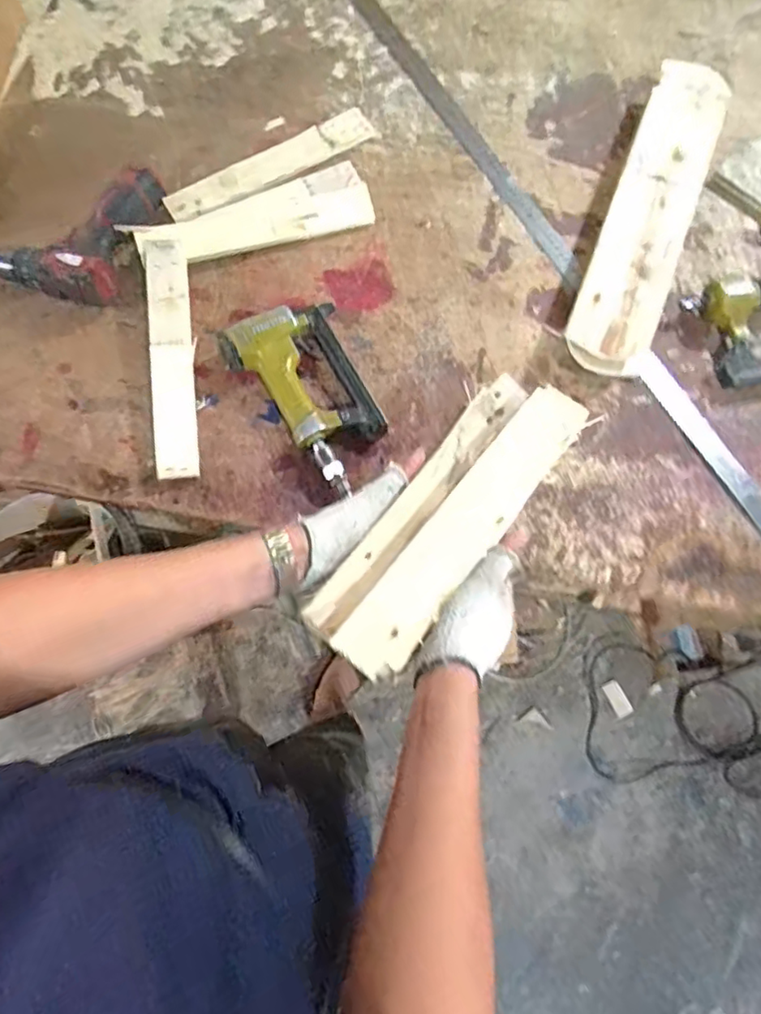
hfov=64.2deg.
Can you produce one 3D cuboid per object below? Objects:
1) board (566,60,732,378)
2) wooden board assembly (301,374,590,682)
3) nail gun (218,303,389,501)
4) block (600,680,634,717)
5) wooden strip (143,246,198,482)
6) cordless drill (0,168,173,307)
[{"bbox_3d":[0.326,-0.356,0.735,0.097,0.048,0.430,21,78,4],"label":"board"},{"bbox_3d":[0.061,0.005,0.512,0.089,0.028,0.293,39,73,8],"label":"wooden board assembly"},{"bbox_3d":[-0.079,-0.125,0.684,0.132,0.044,0.223,-24,75,-7],"label":"nail gun"},{"bbox_3d":[0.515,0.416,1.317,0.037,0.010,0.075,-28,75,-8],"label":"block"},{"bbox_3d":[-0.240,-0.173,0.696,0.048,0.013,0.288,-6,82,-2],"label":"wooden strip"},{"bbox_3d":[-0.365,-0.312,0.735,0.249,0.055,0.143,-28,77,-5],"label":"cordless drill"}]

